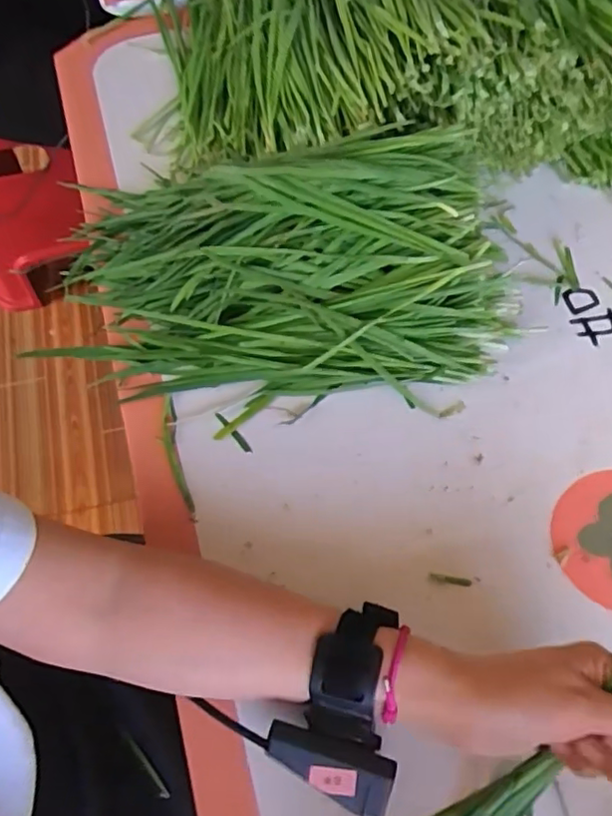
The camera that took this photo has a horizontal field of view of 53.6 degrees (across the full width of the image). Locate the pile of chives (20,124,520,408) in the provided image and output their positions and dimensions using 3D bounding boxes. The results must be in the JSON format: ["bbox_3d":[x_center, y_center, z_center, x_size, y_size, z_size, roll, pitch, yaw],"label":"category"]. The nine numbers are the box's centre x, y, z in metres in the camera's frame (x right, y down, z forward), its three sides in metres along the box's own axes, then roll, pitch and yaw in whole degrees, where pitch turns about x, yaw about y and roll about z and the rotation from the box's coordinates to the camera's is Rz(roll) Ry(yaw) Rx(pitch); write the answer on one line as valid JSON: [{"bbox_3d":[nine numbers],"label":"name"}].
[{"bbox_3d":[-0.017,-0.103,0.444,0.337,0.085,0.192,2,65,1],"label":"pile of chives"}]

